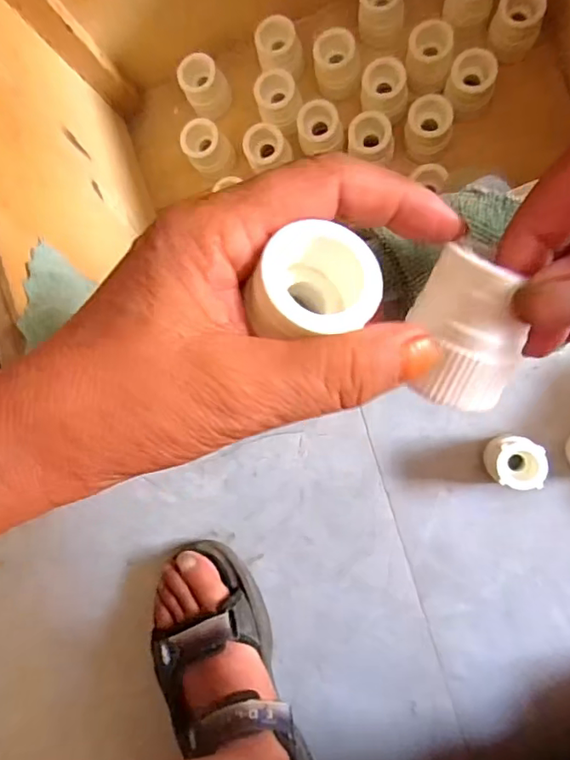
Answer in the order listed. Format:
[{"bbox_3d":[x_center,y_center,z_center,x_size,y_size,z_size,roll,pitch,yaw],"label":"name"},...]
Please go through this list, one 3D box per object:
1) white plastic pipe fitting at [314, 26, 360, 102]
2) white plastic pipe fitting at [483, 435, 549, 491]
[{"bbox_3d":[0.043,-0.262,0.453,0.035,0.041,0.036,0,90,10],"label":"white plastic pipe fitting"},{"bbox_3d":[0.180,0.063,0.430,0.034,0.044,0.037,2,90,10],"label":"white plastic pipe fitting"}]

